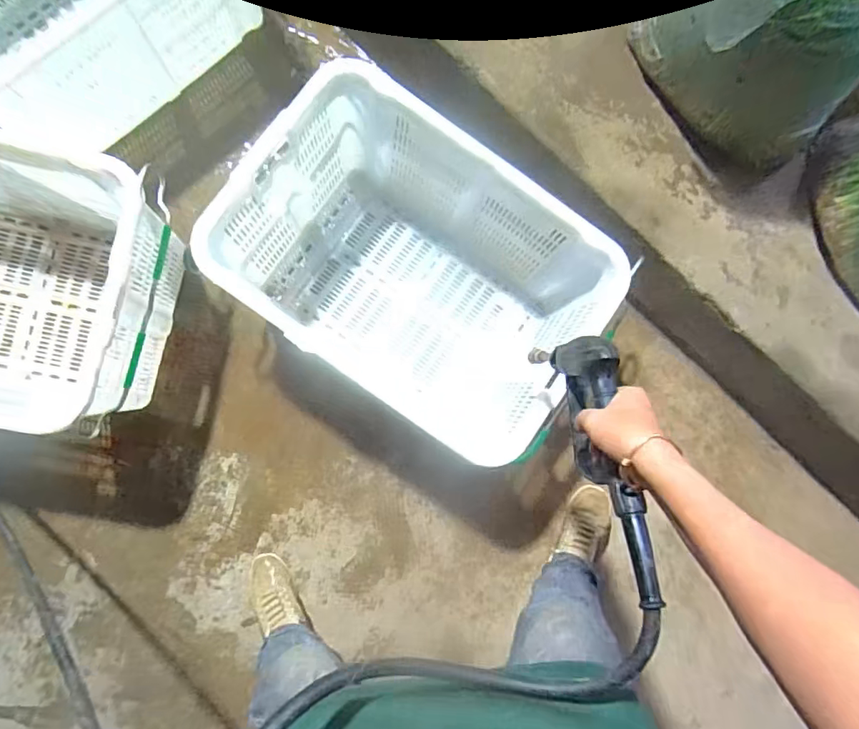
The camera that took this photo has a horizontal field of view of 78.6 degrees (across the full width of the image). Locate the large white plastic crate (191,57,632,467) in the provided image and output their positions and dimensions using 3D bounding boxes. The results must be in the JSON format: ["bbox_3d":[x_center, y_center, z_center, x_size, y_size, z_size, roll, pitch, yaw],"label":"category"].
[{"bbox_3d":[-0.021,-0.164,1.097,0.702,0.377,0.493,36,81,-2],"label":"large white plastic crate"}]

